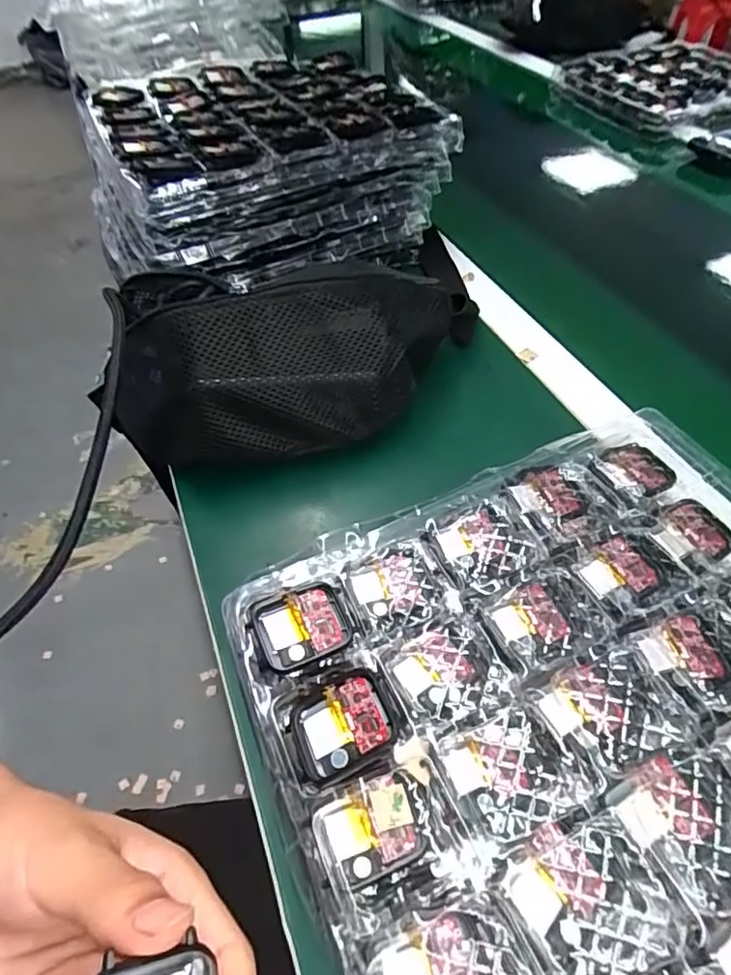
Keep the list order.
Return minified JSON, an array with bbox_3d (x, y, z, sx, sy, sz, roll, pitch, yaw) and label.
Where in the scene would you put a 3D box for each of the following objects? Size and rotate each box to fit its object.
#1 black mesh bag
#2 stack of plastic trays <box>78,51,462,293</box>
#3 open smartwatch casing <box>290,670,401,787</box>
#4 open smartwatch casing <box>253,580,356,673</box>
[{"bbox_3d":[-0.046,-0.100,0.405,0.285,0.107,0.124,-14,52,-6],"label":"black mesh bag"},{"bbox_3d":[-0.107,-0.310,0.536,0.305,0.112,0.244,-26,55,-16],"label":"stack of plastic trays"},{"bbox_3d":[-0.009,0.104,0.240,0.043,0.010,0.036,-20,53,-13],"label":"open smartwatch casing"},{"bbox_3d":[-0.030,0.068,0.269,0.045,0.010,0.037,-19,53,-12],"label":"open smartwatch casing"}]

